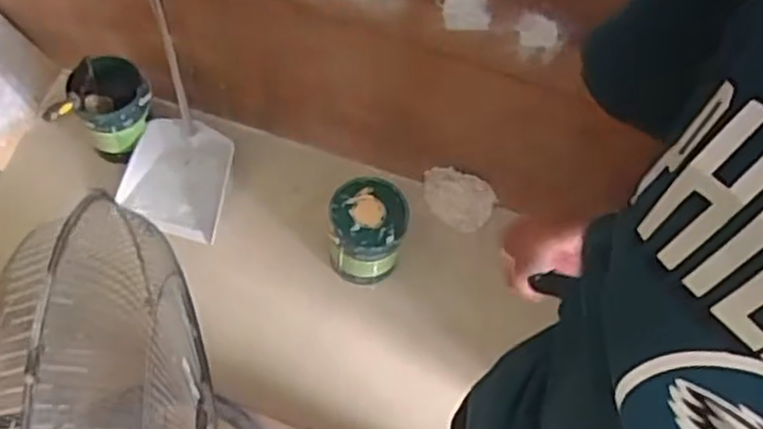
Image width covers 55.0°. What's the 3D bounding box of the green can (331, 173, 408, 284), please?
[{"bbox_3d":[-0.030,0.045,1.641,0.162,0.217,0.171,16,65,4],"label":"green can"}]

